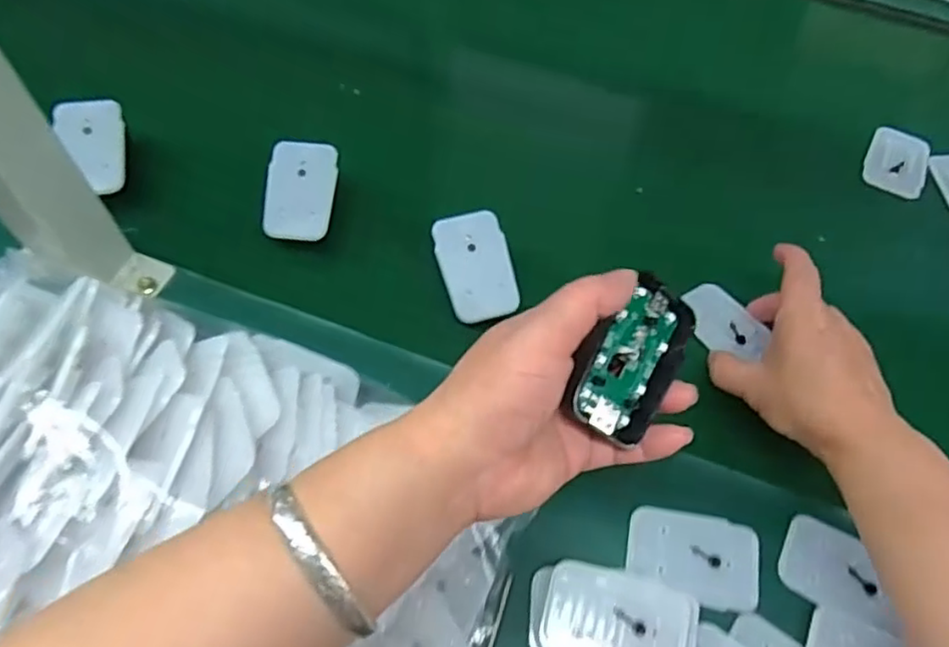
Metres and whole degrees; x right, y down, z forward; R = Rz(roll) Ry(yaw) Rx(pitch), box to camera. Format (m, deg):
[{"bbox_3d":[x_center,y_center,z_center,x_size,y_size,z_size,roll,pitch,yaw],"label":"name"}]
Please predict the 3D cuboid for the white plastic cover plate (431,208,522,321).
[{"bbox_3d":[0.001,-0.037,0.431,0.046,0.004,0.070,-12,81,-12],"label":"white plastic cover plate"}]

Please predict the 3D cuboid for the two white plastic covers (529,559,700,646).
[{"bbox_3d":[0.070,0.150,0.333,0.082,0.010,0.047,12,67,2],"label":"two white plastic covers"}]

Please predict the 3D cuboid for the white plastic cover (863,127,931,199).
[{"bbox_3d":[0.341,-0.130,0.538,0.044,0.014,0.065,25,61,11],"label":"white plastic cover"}]

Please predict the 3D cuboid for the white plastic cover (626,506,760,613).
[{"bbox_3d":[0.120,0.127,0.364,0.070,0.004,0.045,15,67,4],"label":"white plastic cover"}]

